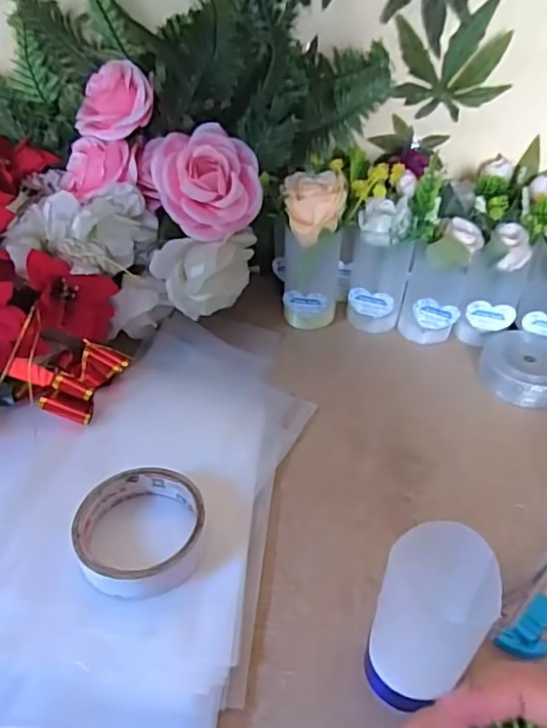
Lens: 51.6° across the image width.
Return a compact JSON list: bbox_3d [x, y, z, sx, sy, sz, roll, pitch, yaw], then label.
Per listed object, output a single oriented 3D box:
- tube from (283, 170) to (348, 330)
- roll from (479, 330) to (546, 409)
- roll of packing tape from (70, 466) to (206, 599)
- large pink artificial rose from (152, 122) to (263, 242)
[{"bbox_3d":[0.036,-0.105,0.552,0.064,0.148,0.051,9,42,5],"label":"tube"},{"bbox_3d":[0.236,0.004,0.532,0.080,0.034,0.072,28,47,24],"label":"roll"},{"bbox_3d":[-0.090,0.111,0.384,0.084,0.027,0.086,2,41,-2],"label":"roll of packing tape"},{"bbox_3d":[-0.058,-0.162,0.506,0.088,0.094,0.060,-21,20,-2],"label":"large pink artificial rose"}]

